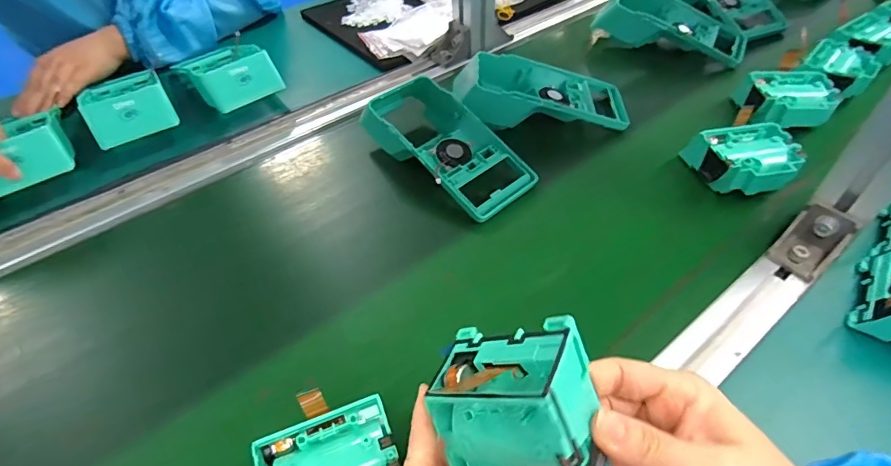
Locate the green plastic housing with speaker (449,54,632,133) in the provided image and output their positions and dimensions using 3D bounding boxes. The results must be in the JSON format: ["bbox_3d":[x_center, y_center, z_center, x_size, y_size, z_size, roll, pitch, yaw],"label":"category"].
[{"bbox_3d":[0.104,-0.150,0.525,0.185,0.067,0.100,-2,46,3],"label":"green plastic housing with speaker"}]

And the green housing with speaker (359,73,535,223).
[{"bbox_3d":[0.003,-0.082,0.467,0.093,0.060,0.166,-36,53,-26],"label":"green housing with speaker"}]

